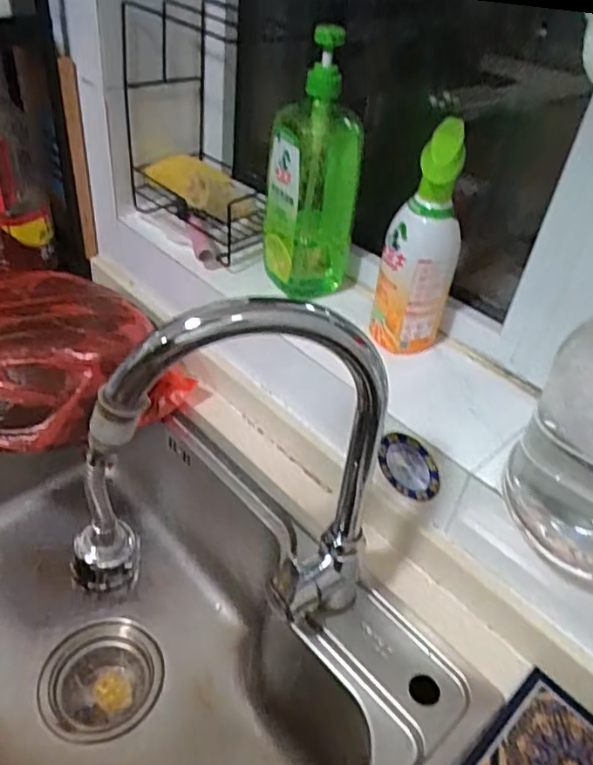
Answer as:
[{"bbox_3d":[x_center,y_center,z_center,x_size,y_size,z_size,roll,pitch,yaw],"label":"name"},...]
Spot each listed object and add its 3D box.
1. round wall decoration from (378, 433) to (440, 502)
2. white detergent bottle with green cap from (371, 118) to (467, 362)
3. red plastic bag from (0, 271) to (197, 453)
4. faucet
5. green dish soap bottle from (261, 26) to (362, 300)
[{"bbox_3d":[0.112,0.087,0.619,0.069,0.070,0.009,35,47,29],"label":"round wall decoration"},{"bbox_3d":[0.128,-0.135,0.626,0.061,0.231,0.051,-14,44,-23],"label":"white detergent bottle with green cap"},{"bbox_3d":[-0.319,-0.033,0.735,0.265,0.114,0.271,-28,51,-35],"label":"red plastic bag"},{"bbox_3d":[-0.039,0.082,0.460,0.242,0.306,0.078,-12,44,-22],"label":"faucet"},{"bbox_3d":[0.018,-0.237,0.707,0.095,0.295,0.070,-15,45,-25],"label":"green dish soap bottle"}]

